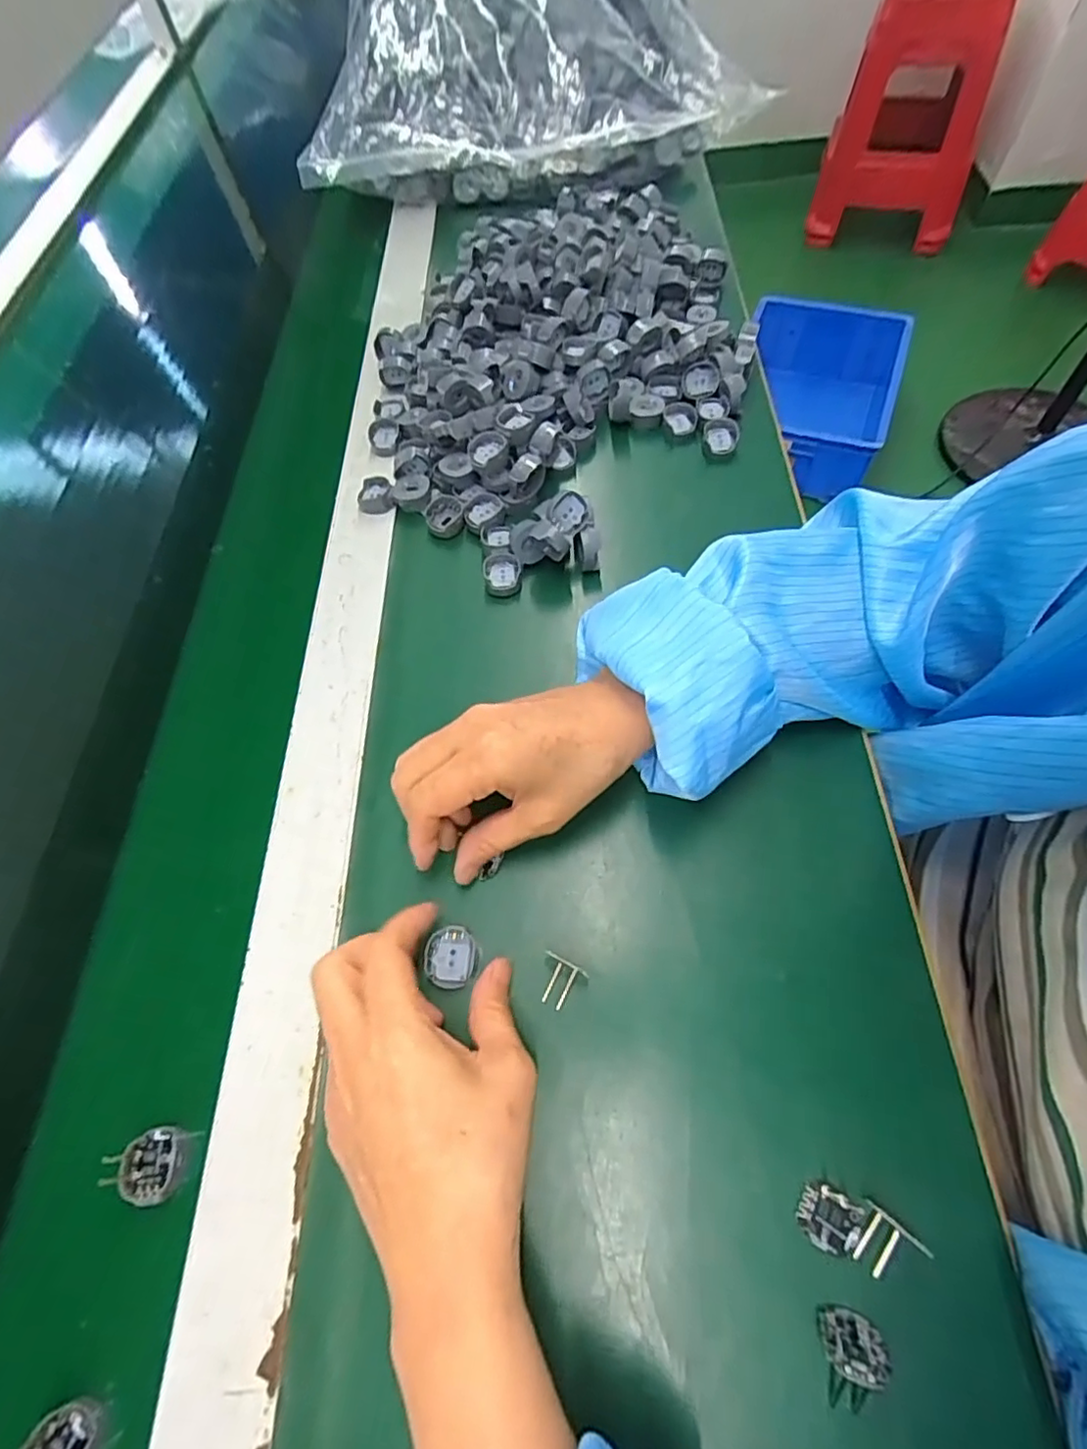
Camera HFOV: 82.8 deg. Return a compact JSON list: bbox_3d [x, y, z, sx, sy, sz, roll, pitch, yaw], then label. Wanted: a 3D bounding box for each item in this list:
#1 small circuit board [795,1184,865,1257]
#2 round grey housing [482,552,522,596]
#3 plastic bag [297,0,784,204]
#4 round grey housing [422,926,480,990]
[{"bbox_3d":[0.119,0.206,0.258,0.023,0.010,0.022,35,70,20],"label":"small circuit board"},{"bbox_3d":[-0.028,-0.102,0.424,0.025,0.014,0.028,-6,62,2],"label":"round grey housing"},{"bbox_3d":[-0.038,-0.749,0.665,0.447,0.145,0.394,-8,88,-4],"label":"plastic bag"},{"bbox_3d":[-0.046,0.117,0.310,0.027,0.005,0.028,-1,64,1],"label":"round grey housing"}]

